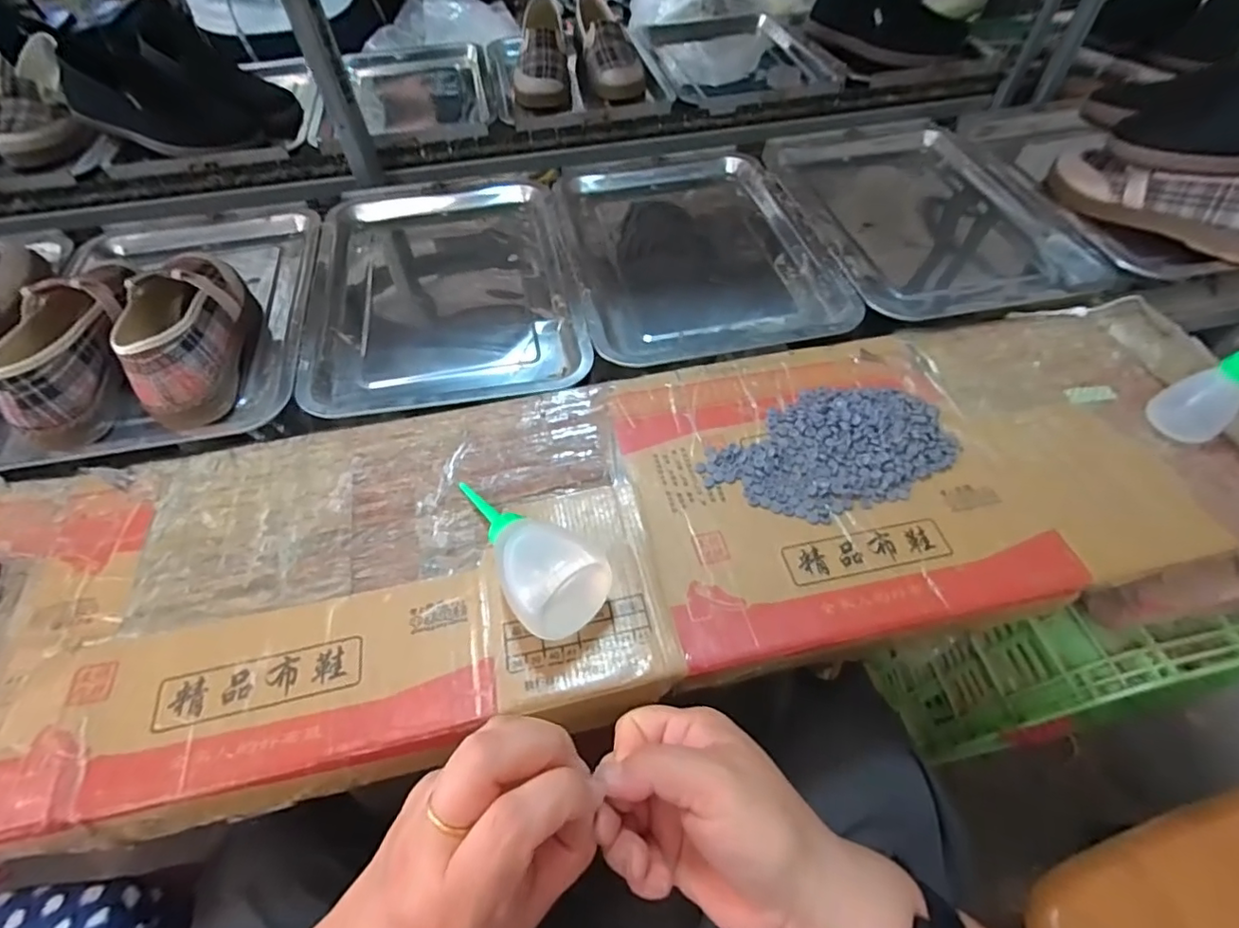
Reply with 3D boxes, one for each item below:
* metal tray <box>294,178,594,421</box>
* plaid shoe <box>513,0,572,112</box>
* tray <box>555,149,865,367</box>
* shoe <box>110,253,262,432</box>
[{"bbox_3d":[-0.187,-0.199,0.589,0.258,0.028,0.364,-10,54,-7],"label":"metal tray"},{"bbox_3d":[-0.119,-0.659,0.895,0.081,0.062,0.225,0,69,0],"label":"plaid shoe"},{"bbox_3d":[0.076,-0.242,0.622,0.260,0.026,0.359,-9,54,-7],"label":"tray"},{"bbox_3d":[-0.394,-0.129,0.514,0.088,0.069,0.200,-21,56,-15],"label":"shoe"}]

